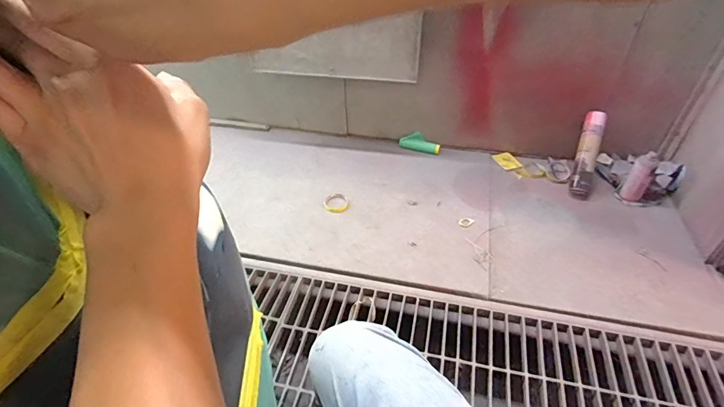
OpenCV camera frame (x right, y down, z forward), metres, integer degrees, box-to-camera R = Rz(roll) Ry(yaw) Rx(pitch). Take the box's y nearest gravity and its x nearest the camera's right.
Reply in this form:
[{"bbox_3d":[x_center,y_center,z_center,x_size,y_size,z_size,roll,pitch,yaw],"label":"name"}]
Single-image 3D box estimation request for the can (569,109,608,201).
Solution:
[{"bbox_3d":[0.762,-0.164,1.342,0.068,0.304,0.068,12,4,16],"label":"can"}]

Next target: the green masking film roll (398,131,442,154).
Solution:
[{"bbox_3d":[0.226,-0.240,1.575,0.170,0.057,0.049,18,45,22],"label":"green masking film roll"}]

